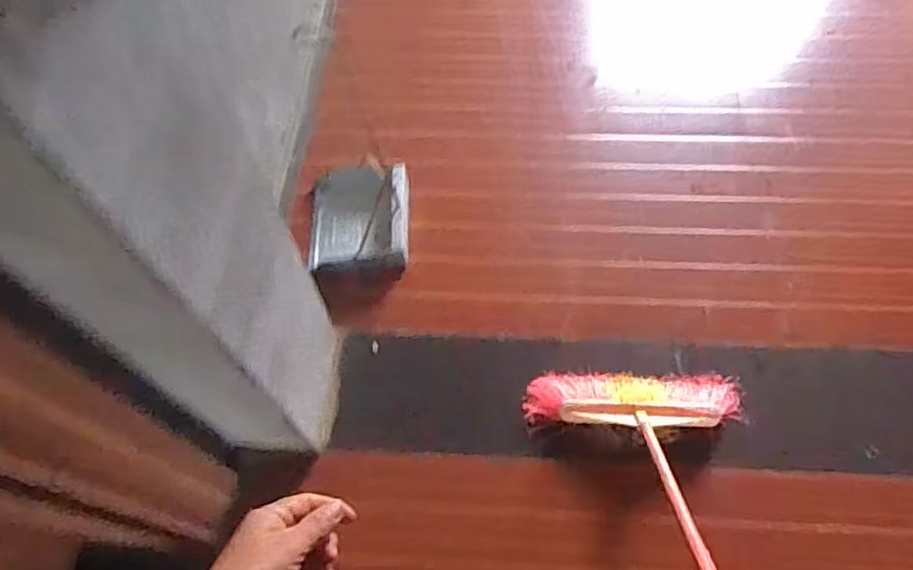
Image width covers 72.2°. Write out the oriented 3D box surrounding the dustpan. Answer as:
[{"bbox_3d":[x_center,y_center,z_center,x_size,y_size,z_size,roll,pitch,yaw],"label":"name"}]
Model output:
[{"bbox_3d":[-0.234,-0.159,1.487,0.239,0.096,0.303,-4,60,1],"label":"dustpan"}]

